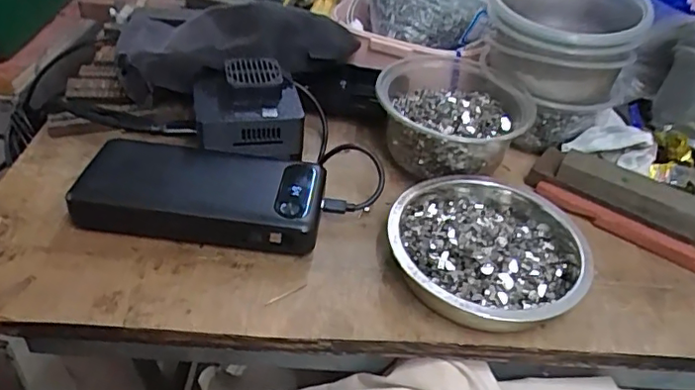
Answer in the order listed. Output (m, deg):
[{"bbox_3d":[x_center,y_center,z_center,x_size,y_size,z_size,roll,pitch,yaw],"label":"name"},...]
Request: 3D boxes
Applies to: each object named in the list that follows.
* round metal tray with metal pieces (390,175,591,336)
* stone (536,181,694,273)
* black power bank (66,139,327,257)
[{"bbox_3d":[0.089,0.031,0.362,0.119,0.033,0.129,4,40,-3],"label":"round metal tray with metal pieces"},{"bbox_3d":[0.203,0.026,0.395,0.145,0.009,0.017,29,44,24],"label":"stone"},{"bbox_3d":[-0.095,-0.002,0.377,0.154,0.027,0.073,8,40,2],"label":"black power bank"}]

